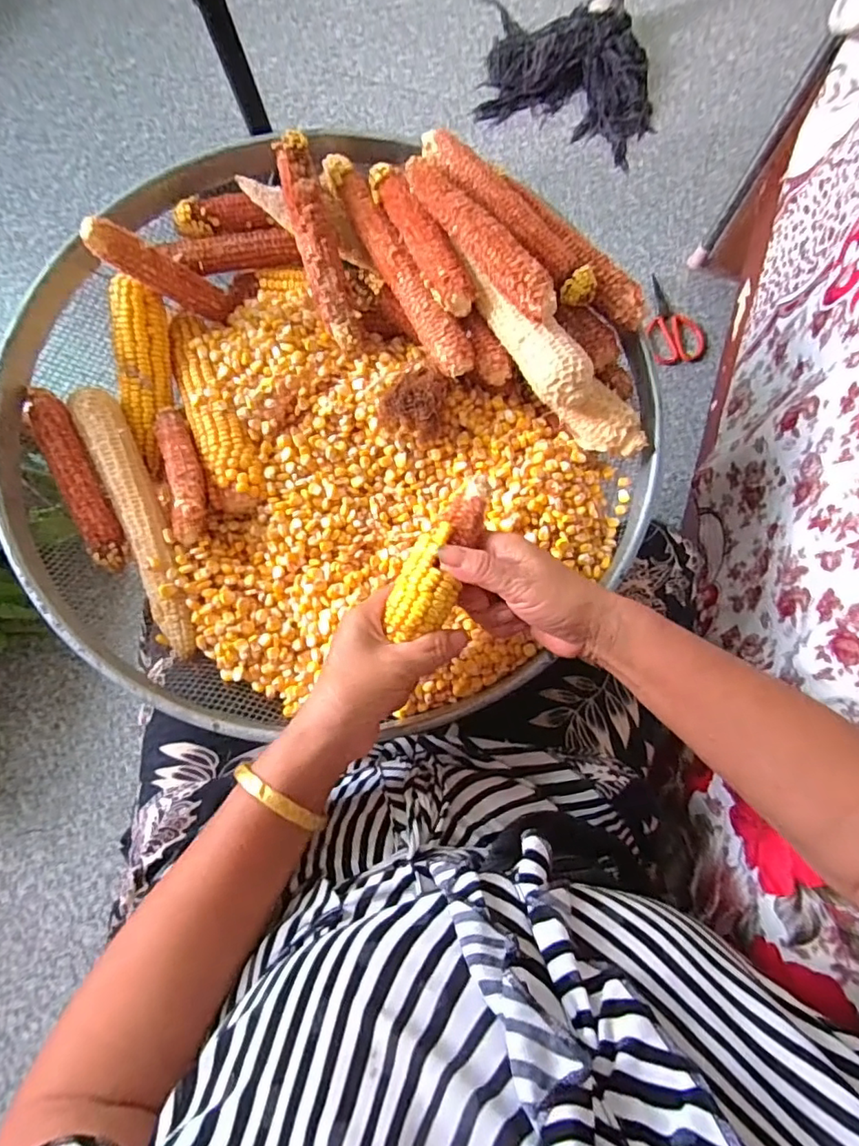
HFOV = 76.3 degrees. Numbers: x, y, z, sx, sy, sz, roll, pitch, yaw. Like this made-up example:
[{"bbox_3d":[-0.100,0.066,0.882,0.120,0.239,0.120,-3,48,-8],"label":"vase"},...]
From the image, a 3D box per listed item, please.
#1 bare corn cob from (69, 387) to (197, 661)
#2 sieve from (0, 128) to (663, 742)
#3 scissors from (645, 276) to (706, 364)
[{"bbox_3d":[-0.232,-0.044,0.435,0.032,0.024,0.231,-24,78,-5],"label":"bare corn cob"},{"bbox_3d":[-0.084,-0.126,0.429,0.493,0.106,0.461,0,77,0],"label":"sieve"},{"bbox_3d":[0.429,-0.450,0.971,0.091,0.010,0.176,-8,78,-2],"label":"scissors"}]

